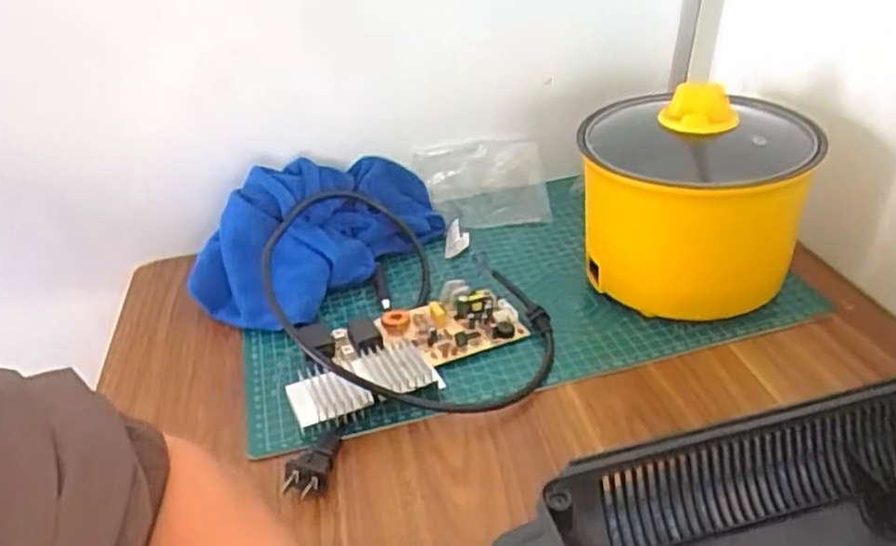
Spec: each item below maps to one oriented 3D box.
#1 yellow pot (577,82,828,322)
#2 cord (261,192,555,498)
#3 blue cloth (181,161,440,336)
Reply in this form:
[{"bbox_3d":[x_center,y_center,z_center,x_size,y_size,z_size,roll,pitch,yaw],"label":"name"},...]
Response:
[{"bbox_3d":[0.187,-0.061,0.546,0.157,0.155,0.161,4,34,13],"label":"yellow pot"},{"bbox_3d":[-0.032,0.017,0.540,0.202,0.073,0.284,-11,33,-8],"label":"cord"},{"bbox_3d":[-0.108,-0.043,0.628,0.131,0.089,0.232,19,39,32],"label":"blue cloth"}]

